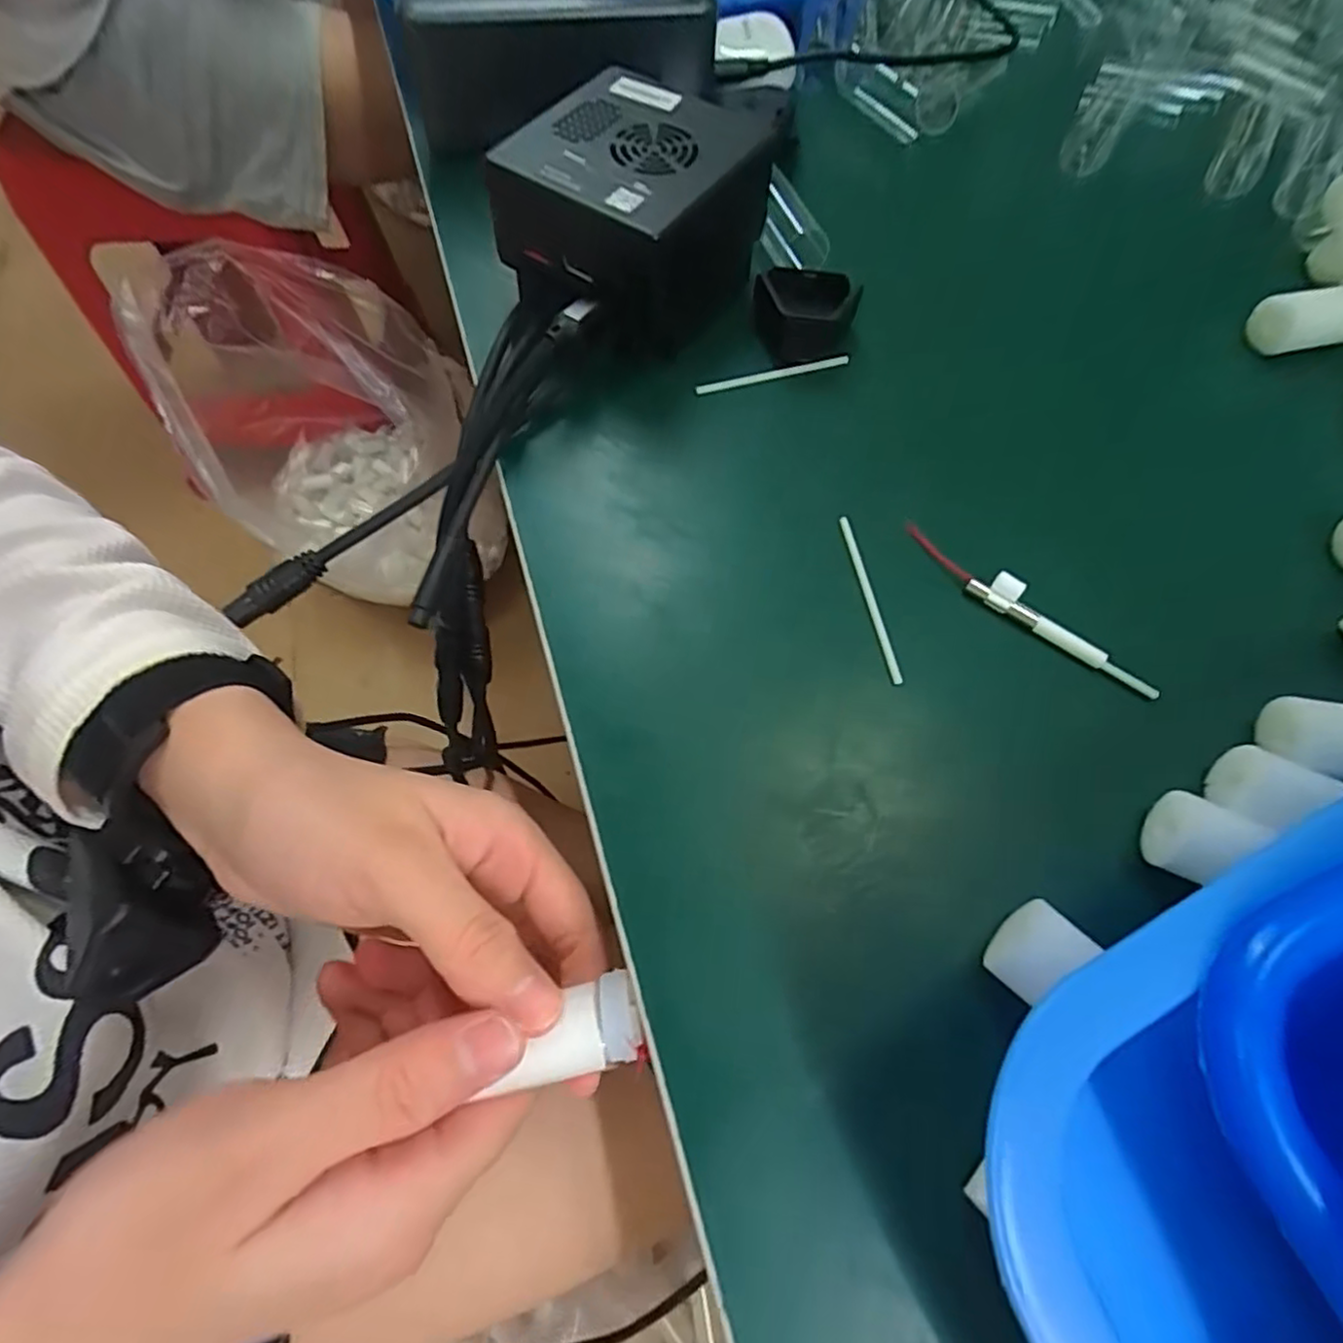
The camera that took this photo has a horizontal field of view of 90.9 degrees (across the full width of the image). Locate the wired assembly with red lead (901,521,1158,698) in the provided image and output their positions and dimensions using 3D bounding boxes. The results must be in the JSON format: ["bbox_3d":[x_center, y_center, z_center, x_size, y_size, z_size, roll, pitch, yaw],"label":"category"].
[{"bbox_3d":[0.109,-0.020,0.204,0.085,0.007,0.009,37,69,14],"label":"wired assembly with red lead"}]

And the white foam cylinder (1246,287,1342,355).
[{"bbox_3d":[0.250,-0.136,0.257,0.045,0.019,0.014,-4,65,-4],"label":"white foam cylinder"}]

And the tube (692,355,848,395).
[{"bbox_3d":[0.038,-0.111,0.247,0.060,0.004,0.004,-15,66,-9],"label":"tube"}]

